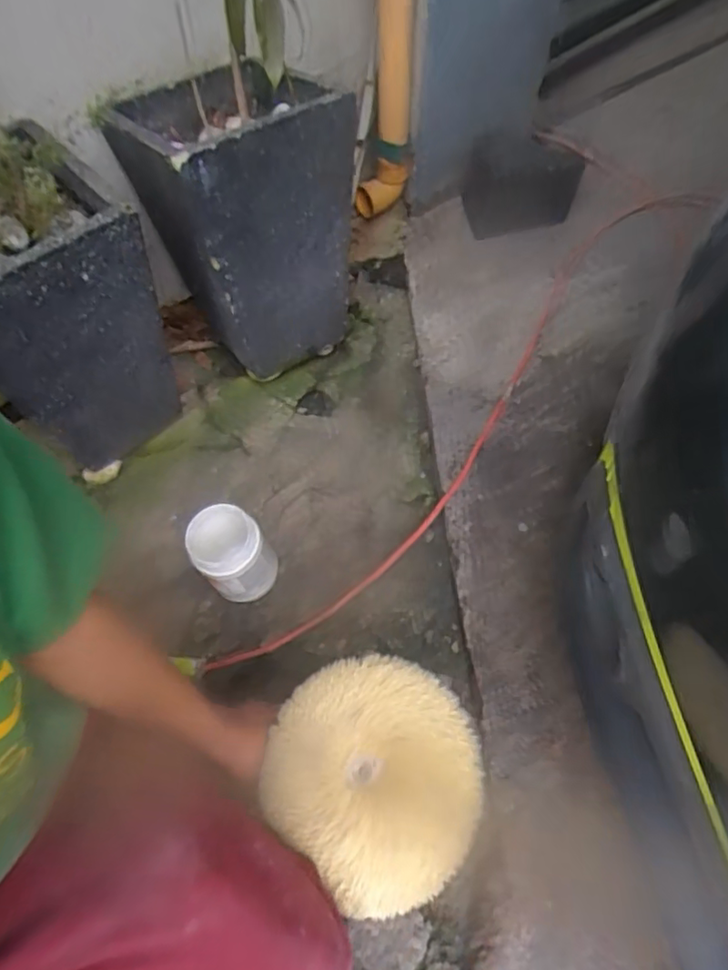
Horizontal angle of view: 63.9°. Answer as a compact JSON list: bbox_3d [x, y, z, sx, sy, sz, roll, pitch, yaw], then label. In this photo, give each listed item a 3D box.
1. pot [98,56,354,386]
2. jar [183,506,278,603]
[{"bbox_3d":[-0.191,-0.406,0.935,0.260,0.392,0.279,-35,64,-22],"label":"pot"},{"bbox_3d":[-0.187,0.108,0.846,0.098,0.152,0.099,0,57,-1],"label":"jar"}]

